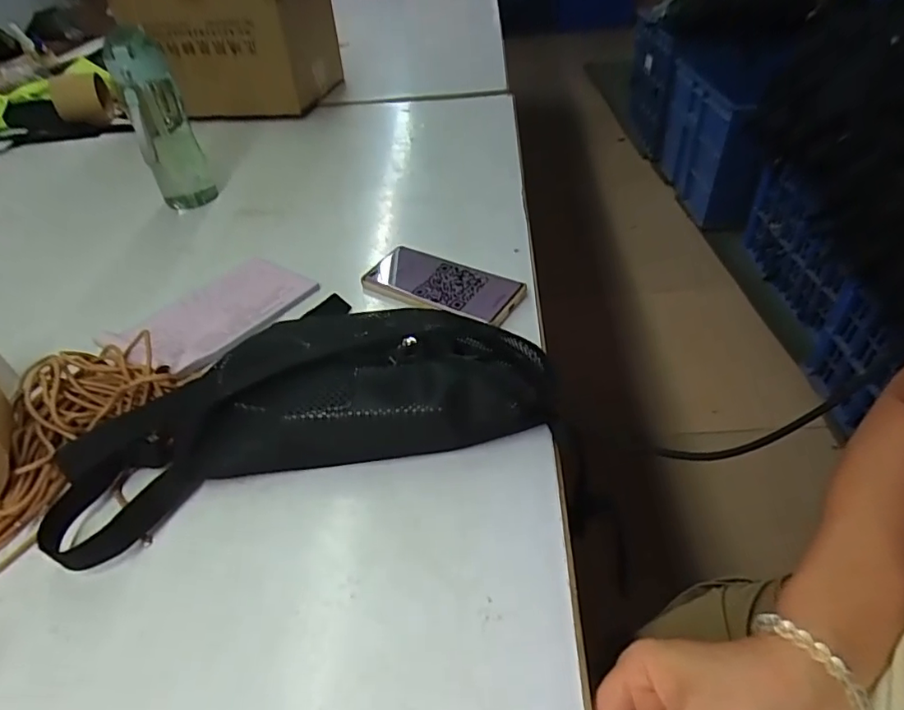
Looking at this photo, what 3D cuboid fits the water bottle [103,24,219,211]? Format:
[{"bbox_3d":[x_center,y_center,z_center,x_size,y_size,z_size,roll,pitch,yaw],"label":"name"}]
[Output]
[{"bbox_3d":[-0.373,-0.289,0.718,0.071,0.226,0.058,-21,46,-18],"label":"water bottle"}]

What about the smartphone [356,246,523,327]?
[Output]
[{"bbox_3d":[-0.013,-0.075,0.577,0.171,0.015,0.074,22,49,25],"label":"smartphone"}]

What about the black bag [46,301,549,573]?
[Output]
[{"bbox_3d":[-0.112,0.023,0.431,0.368,0.074,0.162,-15,44,-11],"label":"black bag"}]

